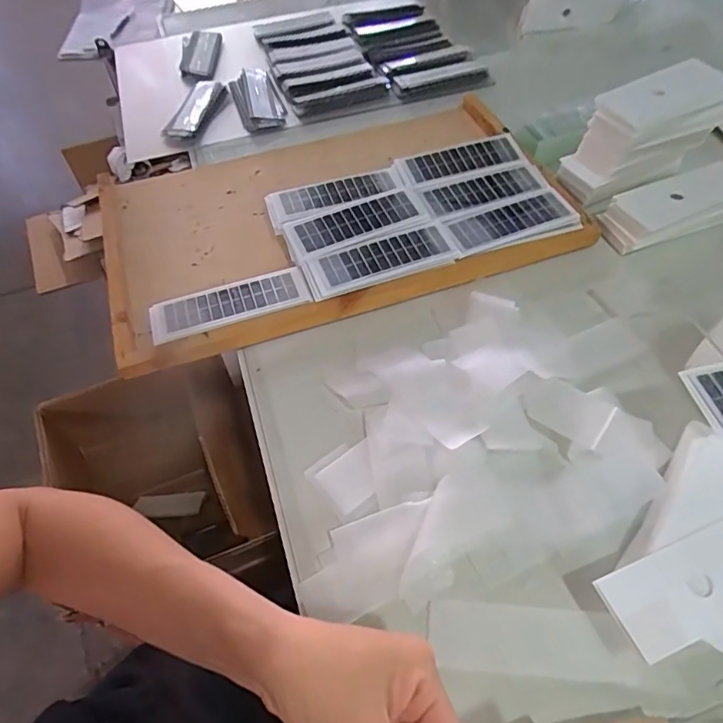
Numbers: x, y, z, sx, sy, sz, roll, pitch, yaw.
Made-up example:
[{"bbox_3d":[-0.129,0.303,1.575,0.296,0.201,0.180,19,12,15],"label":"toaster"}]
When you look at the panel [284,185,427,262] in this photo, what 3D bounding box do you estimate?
[{"bbox_3d":[-0.004,-0.144,0.554,0.146,0.010,0.058,-21,56,-11],"label":"panel"}]

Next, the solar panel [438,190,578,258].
[{"bbox_3d":[0.153,-0.148,0.564,0.140,0.009,0.054,-21,56,-9],"label":"solar panel"}]

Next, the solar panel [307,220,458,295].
[{"bbox_3d":[0.022,-0.103,0.530,0.143,0.013,0.048,-20,56,-11],"label":"solar panel"}]

